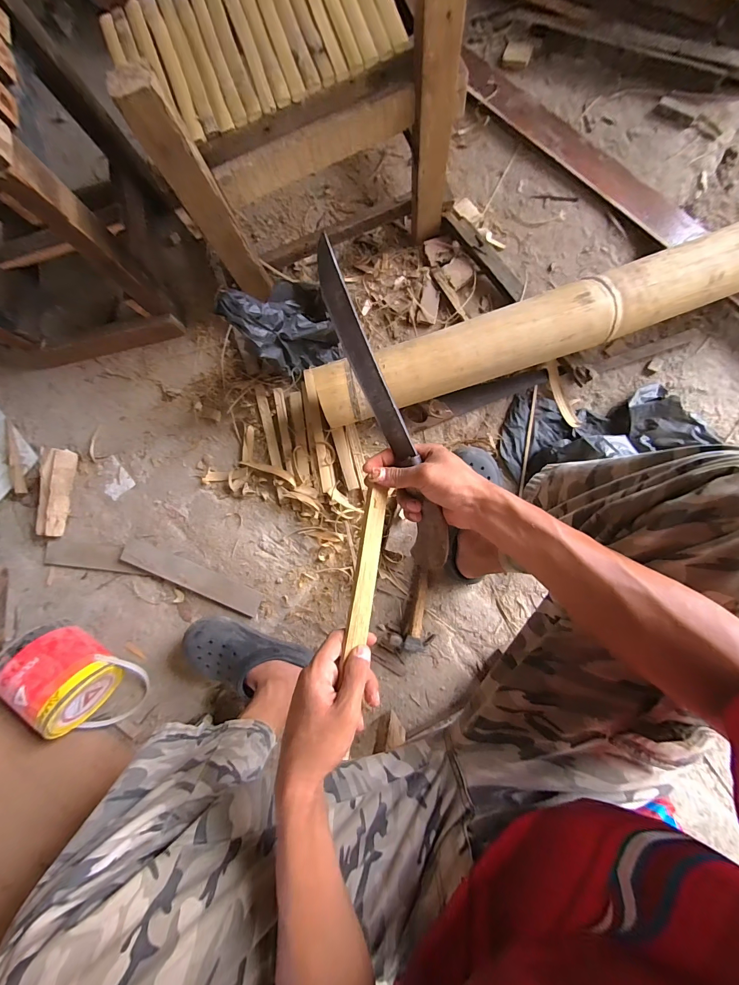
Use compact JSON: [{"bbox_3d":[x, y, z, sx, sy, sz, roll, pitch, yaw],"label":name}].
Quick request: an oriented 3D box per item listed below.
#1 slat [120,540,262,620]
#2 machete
[{"bbox_3d":[-0.392,0.184,0.773,0.334,0.013,0.055,20,86,8],"label":"slat"},{"bbox_3d":[0.016,-0.076,0.383,0.040,0.024,0.350,-21,100,4],"label":"machete"}]

